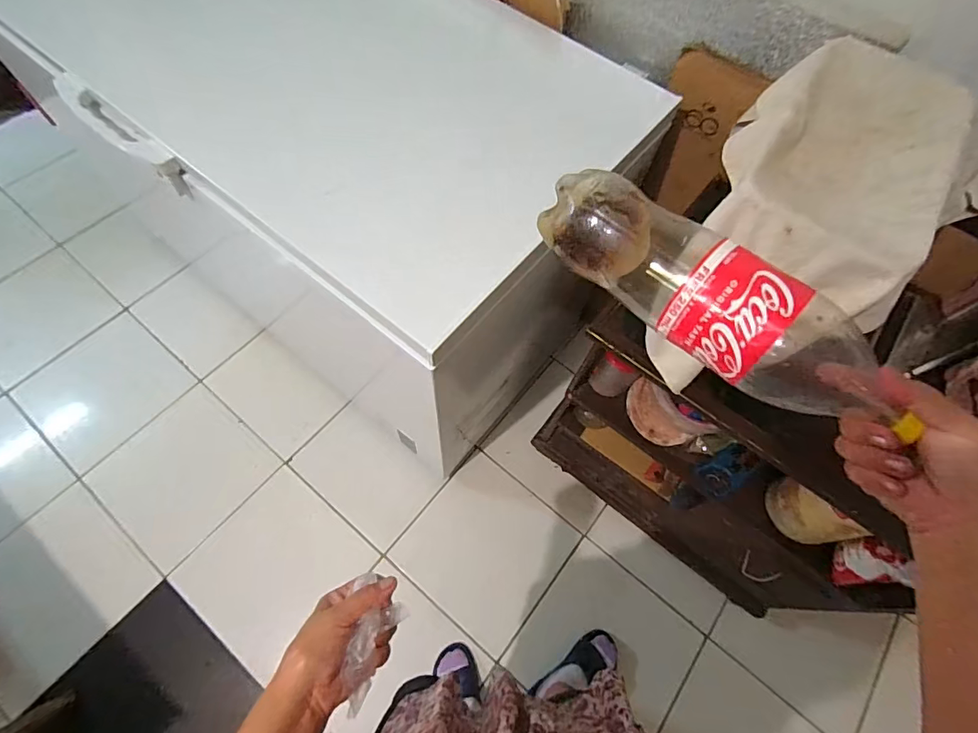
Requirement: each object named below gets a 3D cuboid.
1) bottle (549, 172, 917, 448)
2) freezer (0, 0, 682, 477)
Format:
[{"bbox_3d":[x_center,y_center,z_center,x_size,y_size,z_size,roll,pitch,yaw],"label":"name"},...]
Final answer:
[{"bbox_3d":[0.176,-0.068,0.404,0.296,0.100,0.103,39,68,14],"label":"bottle"},{"bbox_3d":[-0.387,-0.482,1.246,1.326,0.848,0.712,37,69,15],"label":"freezer"}]

